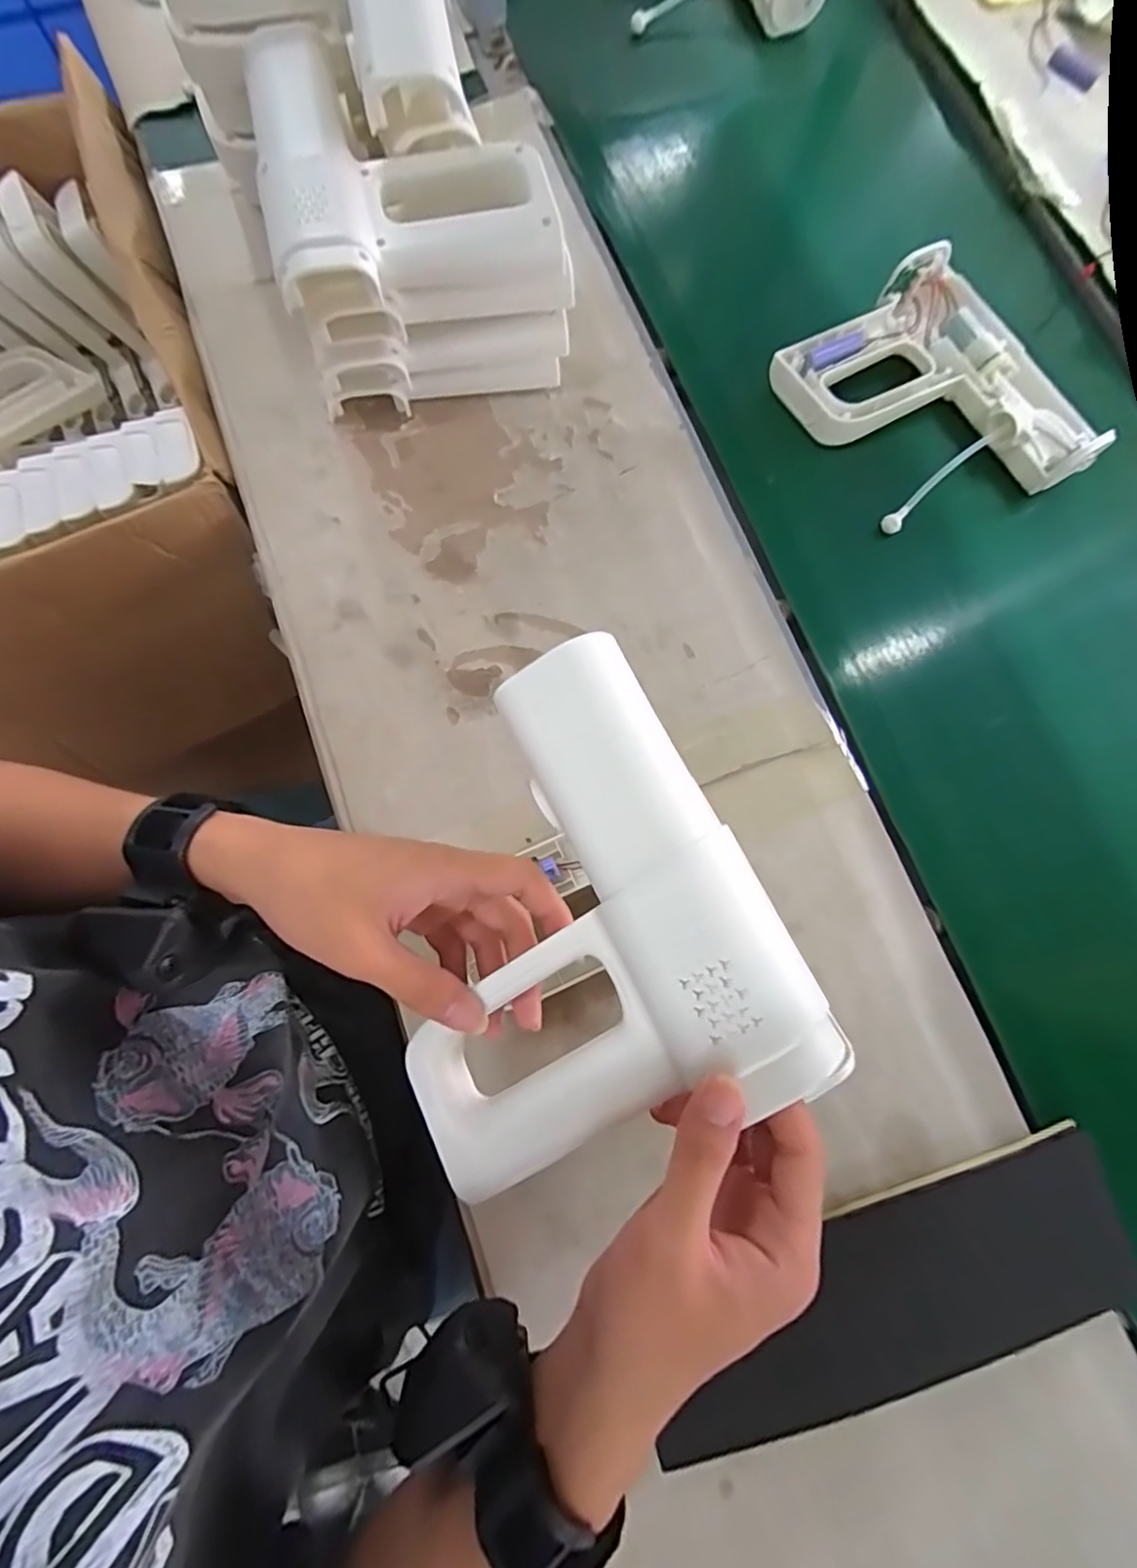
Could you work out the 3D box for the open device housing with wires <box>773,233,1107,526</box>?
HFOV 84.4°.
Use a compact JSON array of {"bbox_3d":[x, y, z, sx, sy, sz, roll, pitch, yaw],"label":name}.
[{"bbox_3d":[0.293,-0.304,0.499,0.180,0.036,0.210,-31,80,-7],"label":"open device housing with wires"}]

